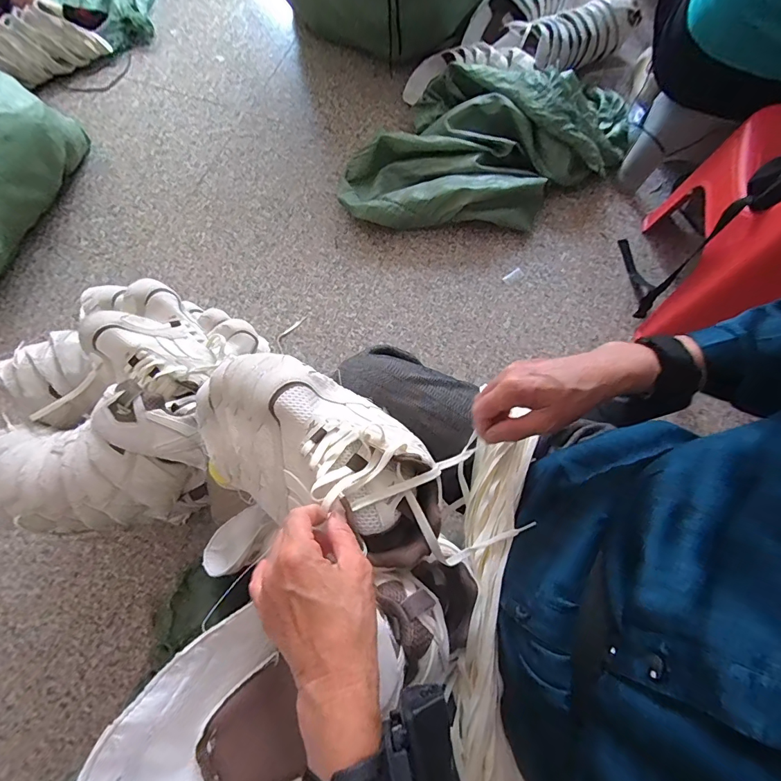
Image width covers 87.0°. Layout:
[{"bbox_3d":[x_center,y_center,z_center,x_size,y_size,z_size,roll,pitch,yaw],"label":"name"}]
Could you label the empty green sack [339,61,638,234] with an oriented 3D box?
[{"bbox_3d":[0.255,-0.650,1.071,0.767,0.145,0.415,0,72,2],"label":"empty green sack"}]

